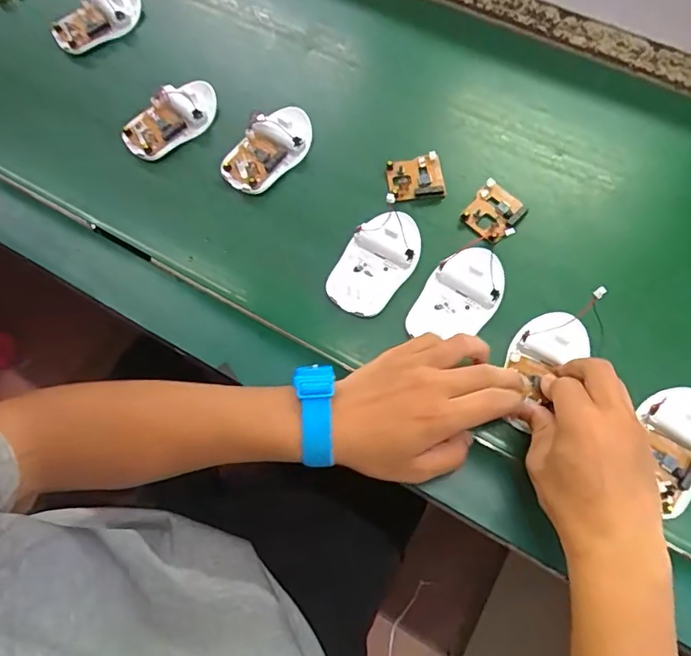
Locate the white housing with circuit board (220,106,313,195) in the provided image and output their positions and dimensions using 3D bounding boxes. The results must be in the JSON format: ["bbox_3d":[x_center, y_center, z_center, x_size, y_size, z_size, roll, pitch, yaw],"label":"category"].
[{"bbox_3d":[-0.071,-0.168,0.481,0.052,0.020,0.095,33,74,13],"label":"white housing with circuit board"}]

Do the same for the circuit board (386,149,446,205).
[{"bbox_3d":[0.063,-0.137,0.473,0.052,0.008,0.045,-6,69,-1],"label":"circuit board"}]

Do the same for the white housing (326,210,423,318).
[{"bbox_3d":[0.026,-0.058,0.435,0.055,0.025,0.098,35,74,13],"label":"white housing"}]

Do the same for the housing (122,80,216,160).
[{"bbox_3d":[-0.167,-0.201,0.496,0.095,0.022,0.050,-34,72,-11],"label":"housing"}]

